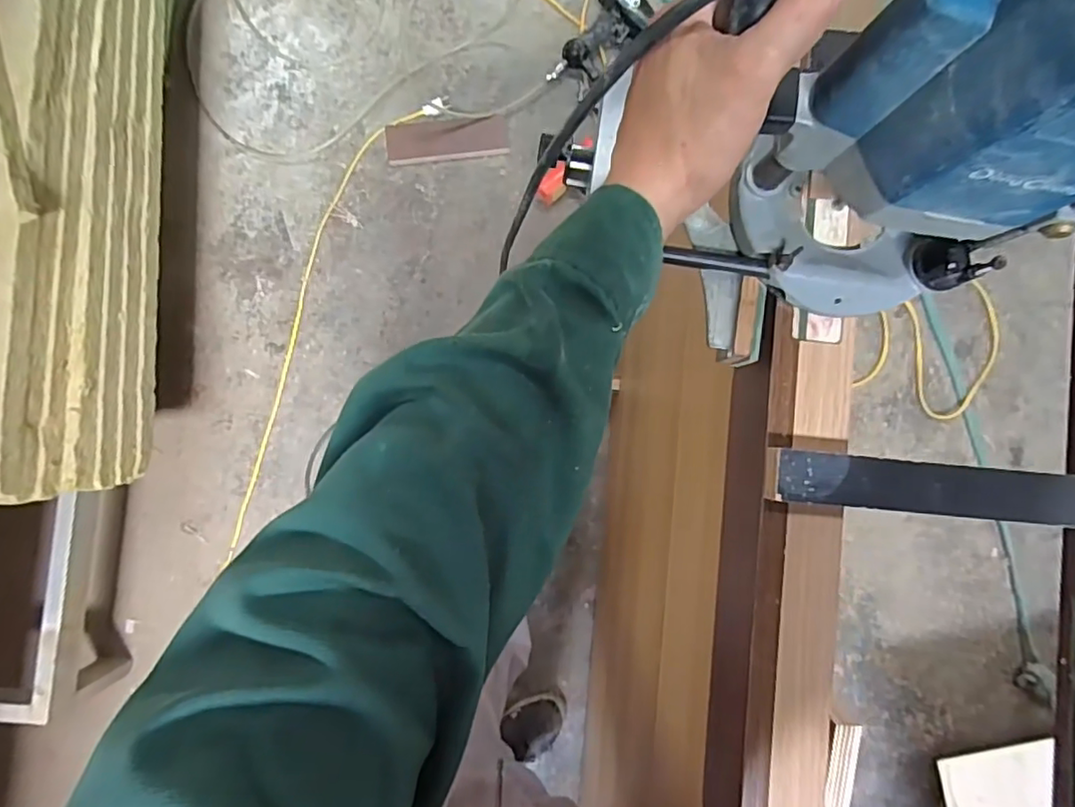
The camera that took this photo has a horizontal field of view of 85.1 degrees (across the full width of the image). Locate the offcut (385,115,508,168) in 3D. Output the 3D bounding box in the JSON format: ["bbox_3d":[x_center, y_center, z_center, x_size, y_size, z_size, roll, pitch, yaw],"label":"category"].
[{"bbox_3d":[-0.188,-0.550,1.222,0.252,0.027,0.083,-4,85,-1],"label":"offcut"}]

